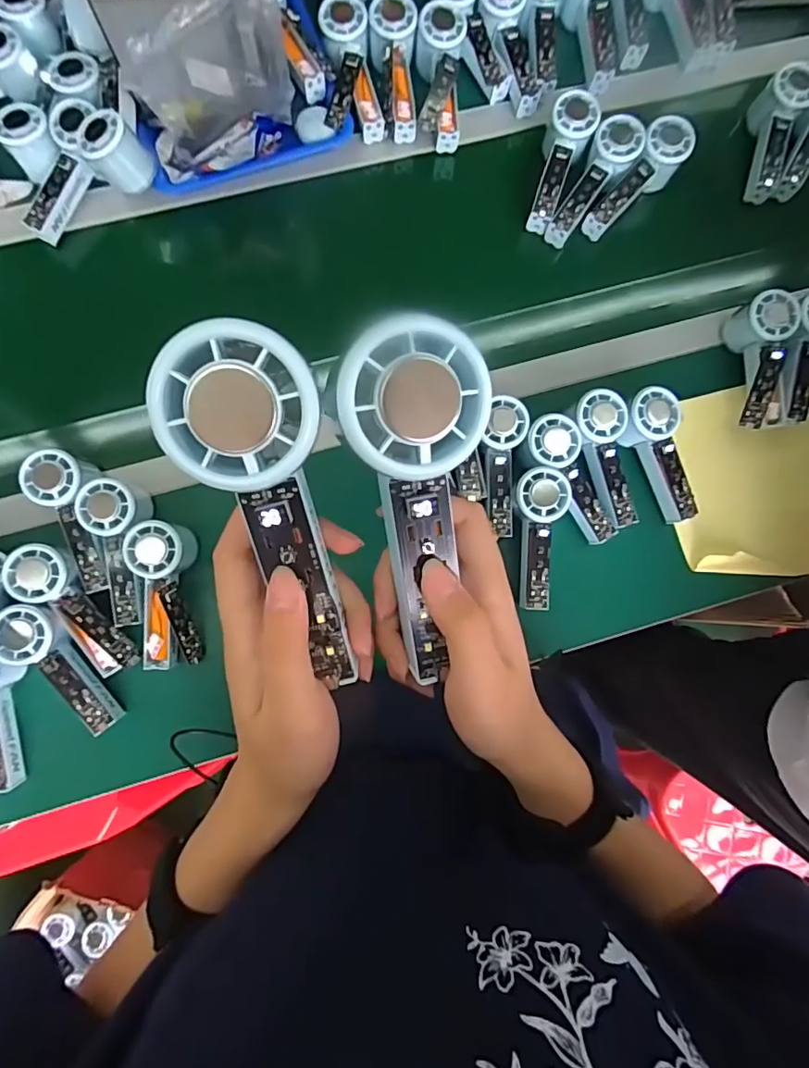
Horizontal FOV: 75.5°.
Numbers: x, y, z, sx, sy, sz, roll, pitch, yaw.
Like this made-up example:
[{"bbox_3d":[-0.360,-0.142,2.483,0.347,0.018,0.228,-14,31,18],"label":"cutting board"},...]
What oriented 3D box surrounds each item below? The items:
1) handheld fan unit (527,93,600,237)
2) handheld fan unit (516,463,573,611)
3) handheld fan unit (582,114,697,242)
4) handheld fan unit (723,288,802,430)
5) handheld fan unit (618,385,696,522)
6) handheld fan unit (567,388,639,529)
[{"bbox_3d":[0.190,-0.450,0.643,0.055,0.049,0.157,16,96,-1],"label":"handheld fan unit"},{"bbox_3d":[0.145,0.005,0.571,0.054,0.033,0.150,3,98,-3],"label":"handheld fan unit"},{"bbox_3d":[0.281,-0.428,0.639,0.052,0.042,0.154,44,99,3],"label":"handheld fan unit"},{"bbox_3d":[0.418,-0.201,0.611,0.050,0.058,0.148,4,81,-3],"label":"handheld fan unit"},{"bbox_3d":[0.287,-0.088,0.589,0.067,0.037,0.161,-21,101,-7],"label":"handheld fan unit"},{"bbox_3d":[0.225,-0.083,0.583,0.055,0.027,0.149,-16,98,-6],"label":"handheld fan unit"}]

